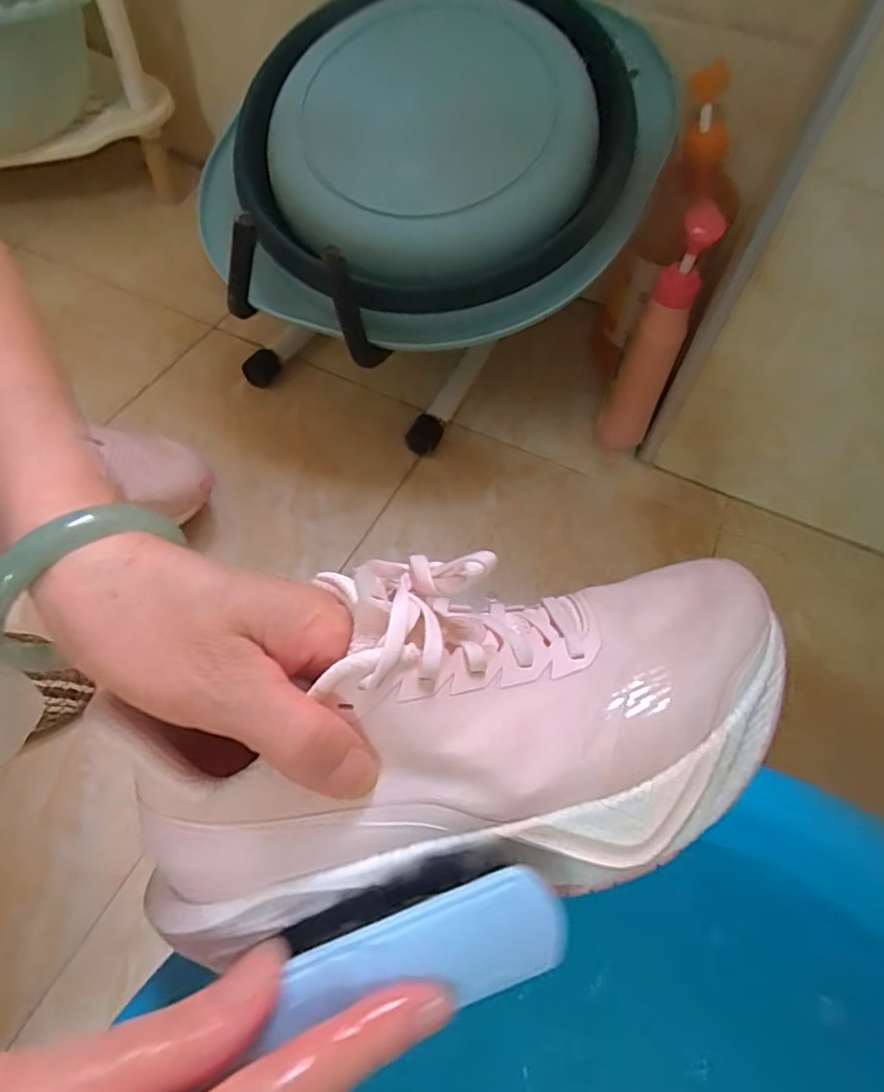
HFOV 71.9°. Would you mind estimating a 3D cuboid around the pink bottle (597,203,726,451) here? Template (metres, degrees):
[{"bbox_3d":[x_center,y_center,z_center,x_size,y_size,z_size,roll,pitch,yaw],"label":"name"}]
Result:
[{"bbox_3d":[0.193,-0.181,0.555,0.045,0.234,0.035,18,57,8],"label":"pink bottle"}]

